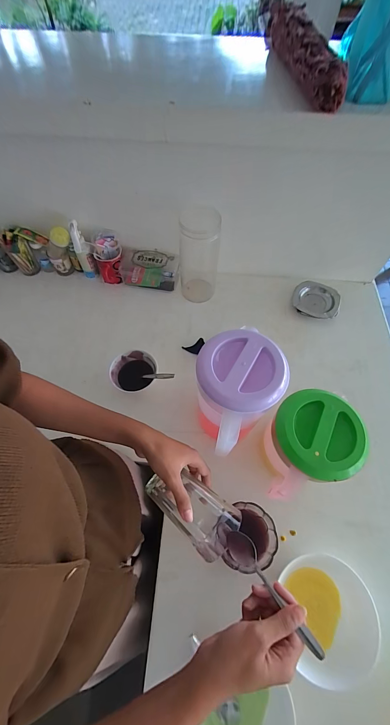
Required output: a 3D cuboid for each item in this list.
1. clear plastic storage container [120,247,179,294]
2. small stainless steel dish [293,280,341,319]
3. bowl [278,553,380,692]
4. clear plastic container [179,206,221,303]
[{"bbox_3d":[-0.120,-0.246,0.746,0.147,0.076,0.084,8,62,5],"label":"clear plastic storage container"},{"bbox_3d":[0.317,-0.165,0.732,0.115,0.014,0.111,16,62,9],"label":"small stainless steel dish"},{"bbox_3d":[0.198,0.373,0.421,0.121,0.056,0.140,-7,61,-3],"label":"bowl"},{"bbox_3d":[0.010,-0.257,0.680,0.097,0.197,0.107,-2,61,-1],"label":"clear plastic container"}]

